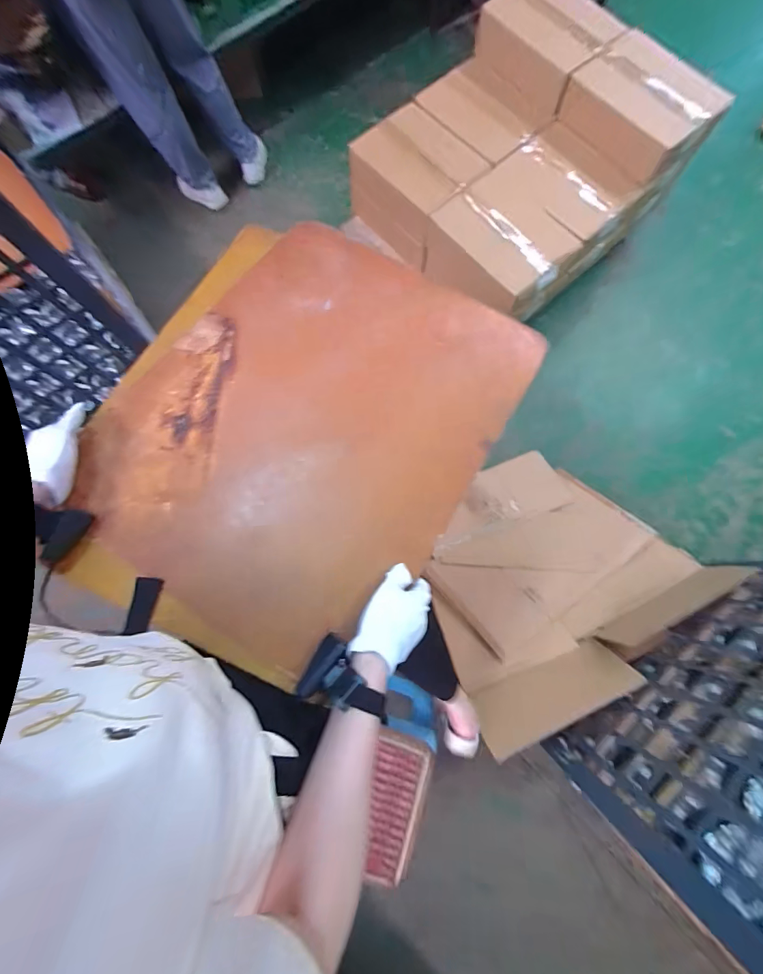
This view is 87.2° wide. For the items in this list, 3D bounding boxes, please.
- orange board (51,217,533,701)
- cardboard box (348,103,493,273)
[{"bbox_3d":[-0.124,-0.106,0.594,0.527,0.025,0.651,30,72,7],"label":"orange board"},{"bbox_3d":[0.125,-1.125,1.505,0.342,0.240,0.405,-43,82,-10],"label":"cardboard box"}]

